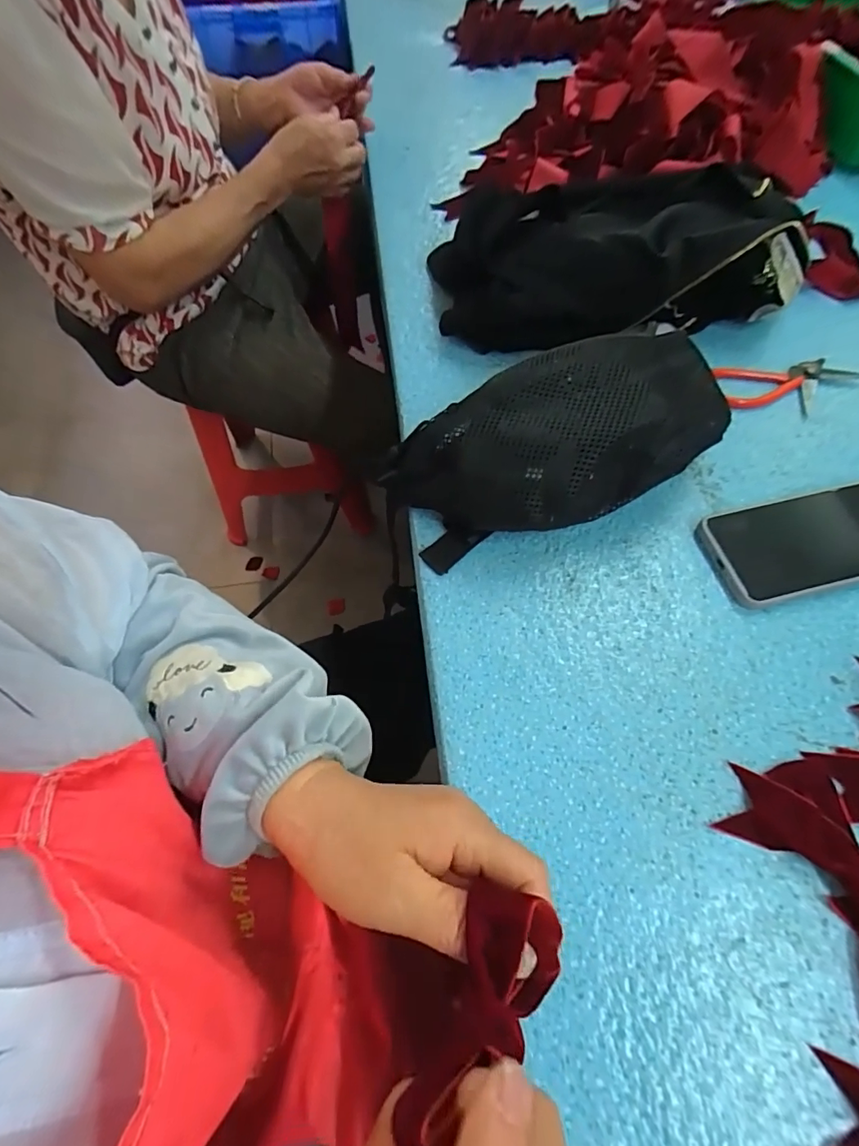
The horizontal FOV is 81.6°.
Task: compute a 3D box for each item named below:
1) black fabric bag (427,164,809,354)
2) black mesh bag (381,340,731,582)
[{"bbox_3d":[0.179,-0.324,0.495,0.344,0.096,0.184,-5,62,0],"label":"black fabric bag"},{"bbox_3d":[0.102,-0.095,0.367,0.269,0.098,0.119,-23,64,-10],"label":"black mesh bag"}]

